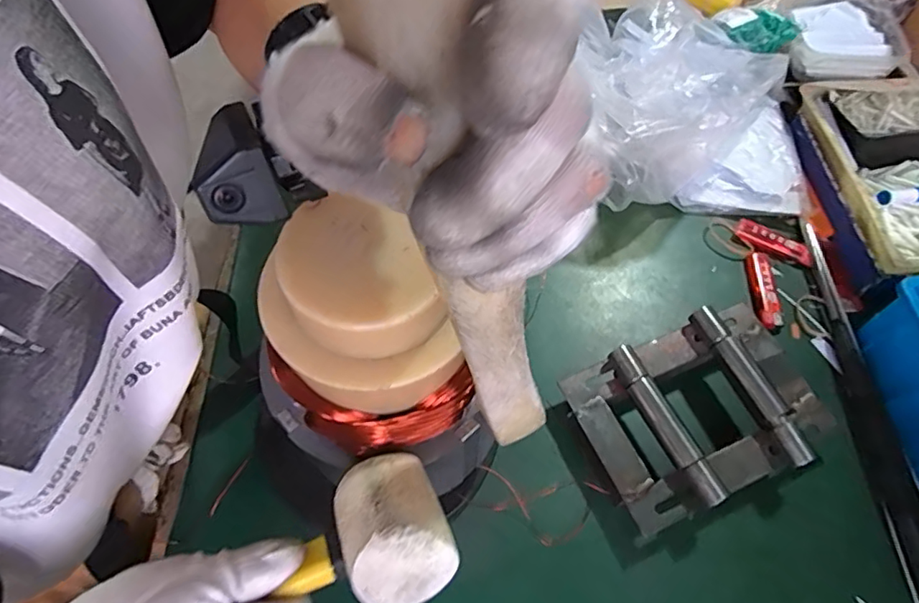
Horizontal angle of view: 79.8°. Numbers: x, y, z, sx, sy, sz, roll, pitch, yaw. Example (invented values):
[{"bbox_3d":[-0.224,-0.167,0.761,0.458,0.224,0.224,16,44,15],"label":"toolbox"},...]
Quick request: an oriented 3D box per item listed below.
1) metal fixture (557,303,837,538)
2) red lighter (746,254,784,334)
[{"bbox_3d":[0.198,0.084,0.451,0.199,0.038,0.138,-20,63,-12],"label":"metal fixture"},{"bbox_3d":[0.297,-0.009,0.536,0.022,0.011,0.083,0,61,-1],"label":"red lighter"}]

